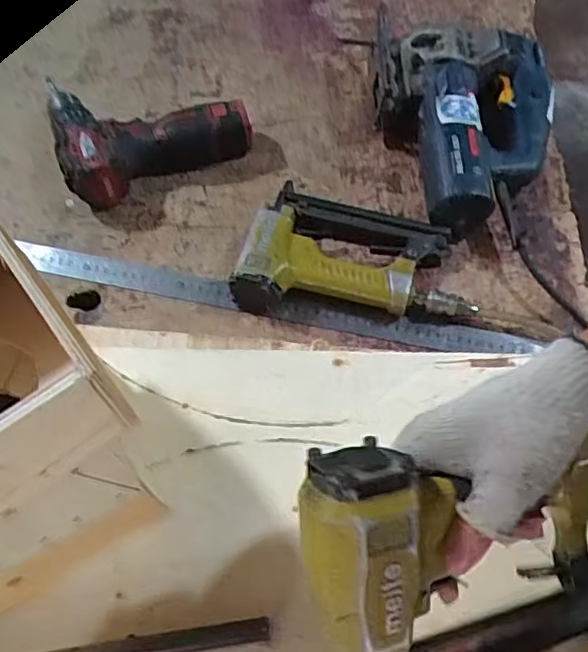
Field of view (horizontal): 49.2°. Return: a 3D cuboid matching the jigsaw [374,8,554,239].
[{"bbox_3d":[0.190,-0.213,0.694,0.193,0.094,0.232,0,63,1],"label":"jigsaw"}]

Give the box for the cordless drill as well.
[{"bbox_3d":[-0.167,-0.230,0.731,0.207,0.057,0.154,-21,62,-10],"label":"cordless drill"}]

